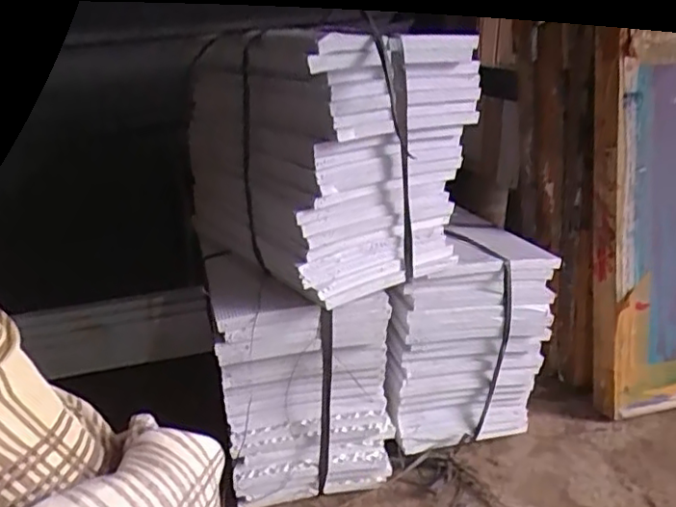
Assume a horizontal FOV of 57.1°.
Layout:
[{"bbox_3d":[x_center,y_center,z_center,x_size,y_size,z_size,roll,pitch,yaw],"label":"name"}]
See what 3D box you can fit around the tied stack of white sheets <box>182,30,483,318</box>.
[{"bbox_3d":[-0.018,-0.114,0.647,0.194,0.215,0.280,-12,24,-27],"label":"tied stack of white sheets"}]

